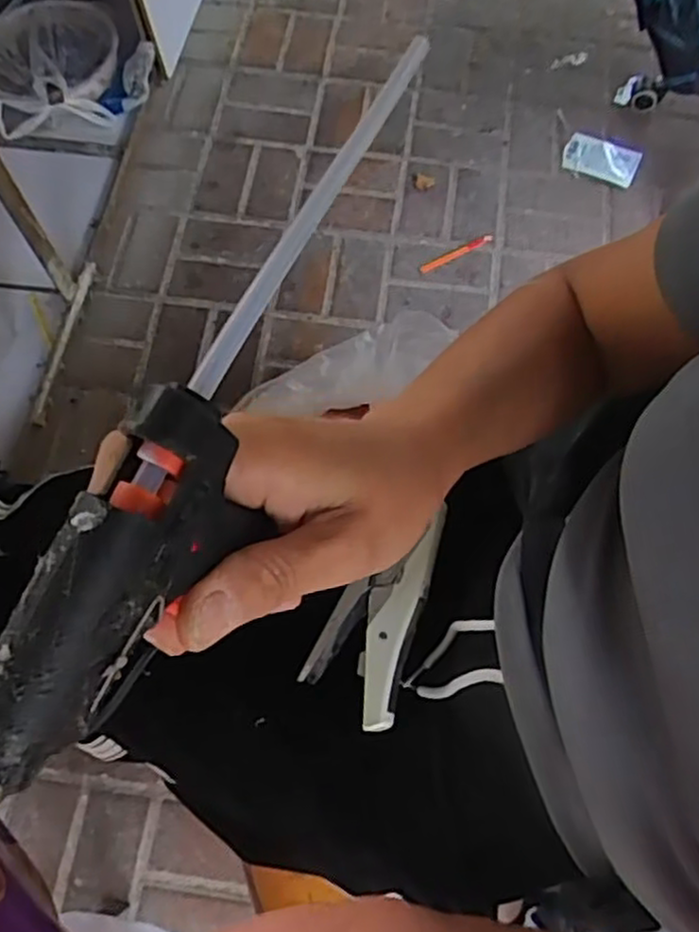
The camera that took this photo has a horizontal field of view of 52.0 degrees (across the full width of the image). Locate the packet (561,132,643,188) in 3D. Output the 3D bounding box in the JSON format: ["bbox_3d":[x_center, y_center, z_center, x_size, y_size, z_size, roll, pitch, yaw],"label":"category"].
[{"bbox_3d":[0.518,-0.633,1.472,0.151,0.008,0.096,22,78,10],"label":"packet"}]

